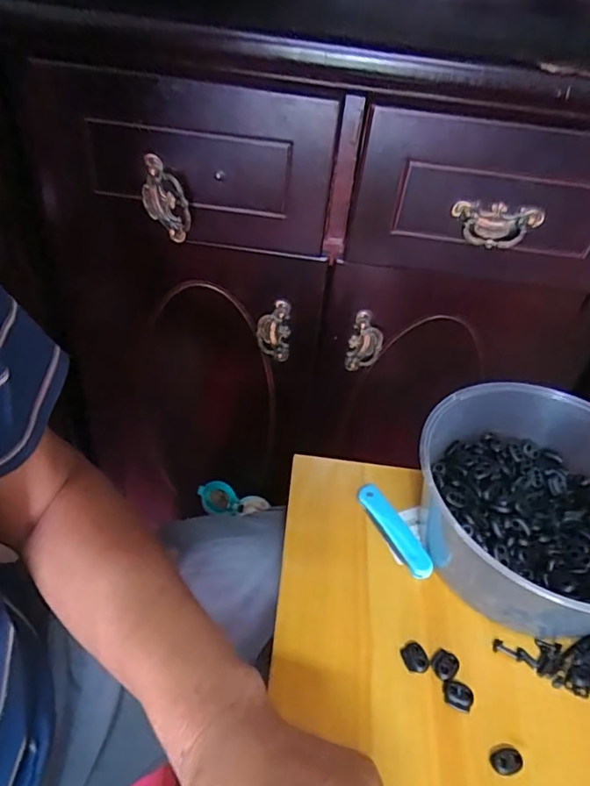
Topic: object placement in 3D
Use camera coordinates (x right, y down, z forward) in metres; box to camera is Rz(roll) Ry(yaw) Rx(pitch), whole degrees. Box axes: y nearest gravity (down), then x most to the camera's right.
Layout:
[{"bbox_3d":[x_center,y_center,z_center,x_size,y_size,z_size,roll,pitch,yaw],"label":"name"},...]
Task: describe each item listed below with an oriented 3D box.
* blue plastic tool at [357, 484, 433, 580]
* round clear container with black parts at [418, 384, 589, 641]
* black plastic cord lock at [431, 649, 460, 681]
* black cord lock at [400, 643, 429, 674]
[{"bbox_3d":[0.092,0.125,0.486,0.025,0.012,0.099,-16,47,-24],"label":"blue plastic tool"},{"bbox_3d":[0.218,0.102,0.465,0.228,0.094,0.237,4,42,-4],"label":"round clear container with black parts"},{"bbox_3d":[0.115,0.207,0.401,0.019,0.004,0.021,35,49,26],"label":"black plastic cord lock"},{"bbox_3d":[0.093,0.203,0.403,0.018,0.004,0.021,-7,44,-16],"label":"black cord lock"}]

